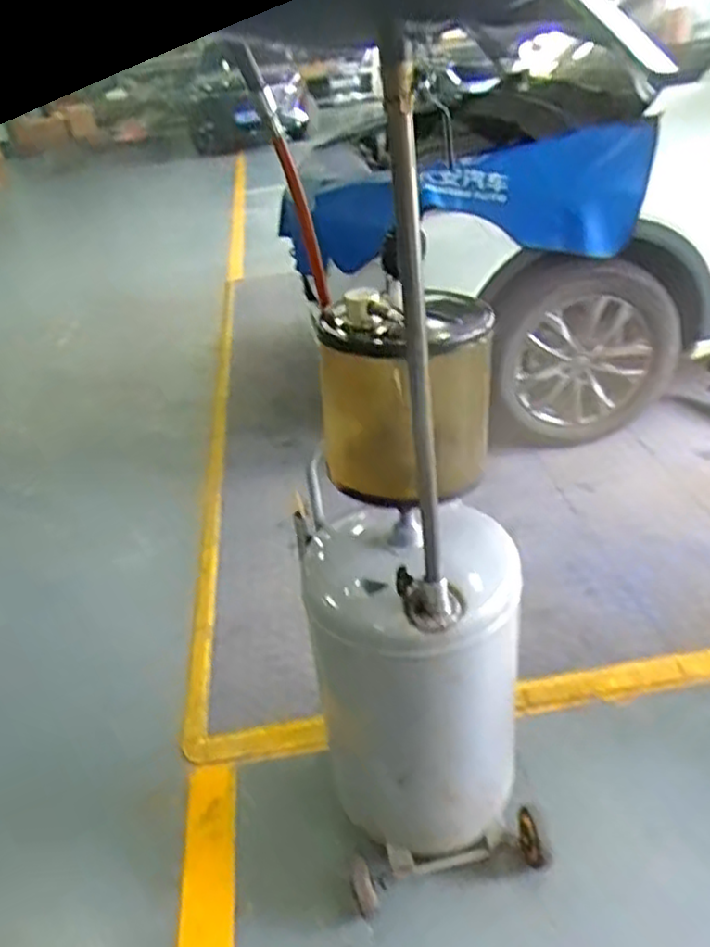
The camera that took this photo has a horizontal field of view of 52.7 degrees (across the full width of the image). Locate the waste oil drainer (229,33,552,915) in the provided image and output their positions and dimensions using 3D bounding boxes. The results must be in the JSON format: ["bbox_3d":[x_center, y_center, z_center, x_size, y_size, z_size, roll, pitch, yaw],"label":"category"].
[{"bbox_3d":[0.104,0.143,1.199,0.364,1.328,0.460,-9,32,-7],"label":"waste oil drainer"}]

